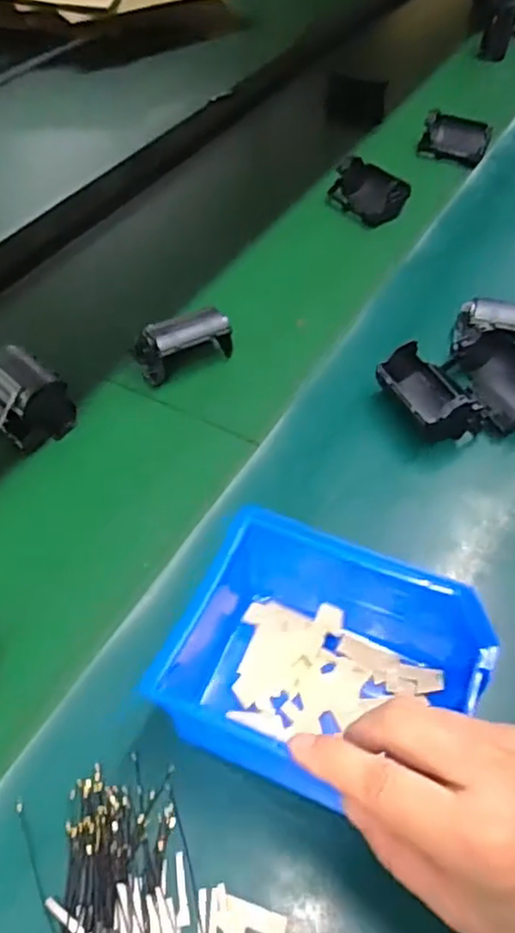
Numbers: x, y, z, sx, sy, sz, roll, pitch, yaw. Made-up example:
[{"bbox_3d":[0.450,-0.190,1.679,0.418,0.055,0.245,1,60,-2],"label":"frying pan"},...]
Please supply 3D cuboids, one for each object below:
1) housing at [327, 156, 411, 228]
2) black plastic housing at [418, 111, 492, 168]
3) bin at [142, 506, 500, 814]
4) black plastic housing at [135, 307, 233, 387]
[{"bbox_3d":[0.109,-0.272,0.672,0.083,0.043,0.045,32,57,24],"label":"housing"},{"bbox_3d":[0.221,-0.367,0.752,0.076,0.037,0.040,22,53,17],"label":"black plastic housing"},{"bbox_3d":[0.033,0.096,0.324,0.146,0.076,0.109,17,52,14],"label":"bin"},{"bbox_3d":[-0.058,-0.095,0.516,0.070,0.042,0.034,-29,56,-22],"label":"black plastic housing"}]

